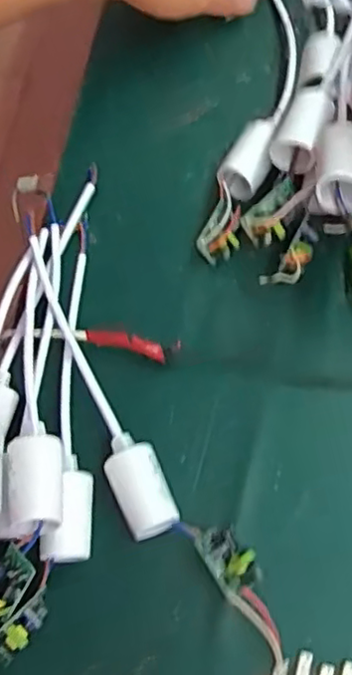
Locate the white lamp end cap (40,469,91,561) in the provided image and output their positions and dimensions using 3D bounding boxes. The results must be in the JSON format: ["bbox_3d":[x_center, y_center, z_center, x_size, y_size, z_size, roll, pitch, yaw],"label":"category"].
[{"bbox_3d":[-0.056,0.095,0.347,0.023,0.029,0.045,-1,68,1],"label":"white lamp end cap"}]

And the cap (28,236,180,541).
[{"bbox_3d":[-0.045,0.022,0.377,0.027,0.024,0.186,-21,70,-7],"label":"cap"}]

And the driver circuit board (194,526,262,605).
[{"bbox_3d":[0.027,0.115,0.340,0.023,0.018,0.038,-31,71,-10],"label":"driver circuit board"}]

